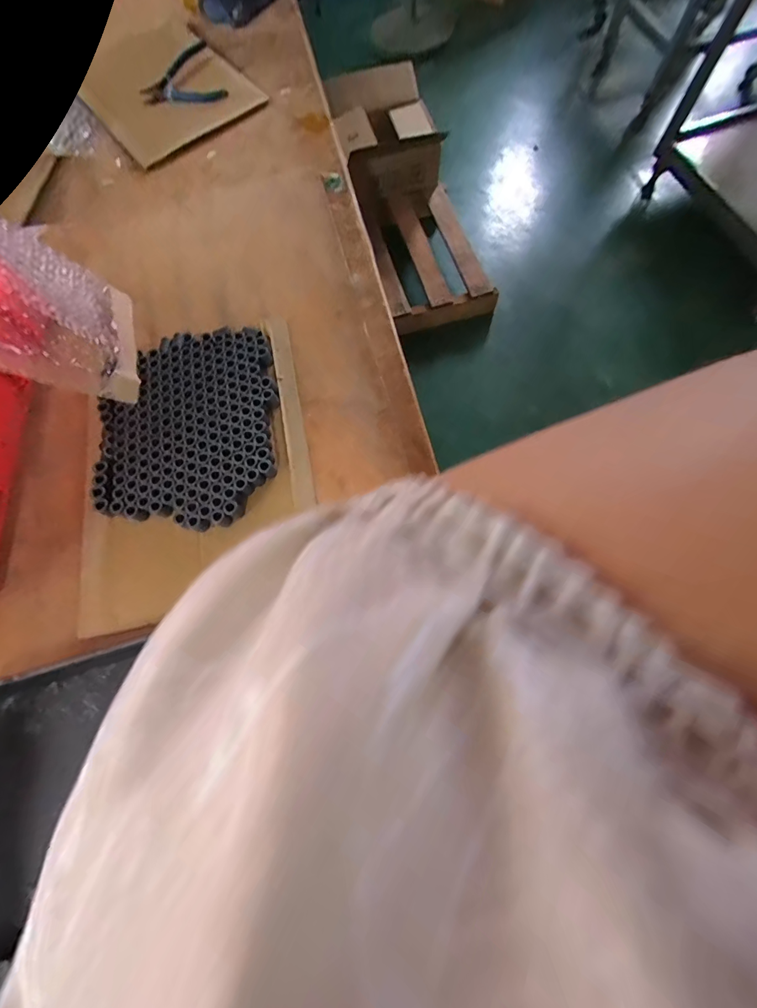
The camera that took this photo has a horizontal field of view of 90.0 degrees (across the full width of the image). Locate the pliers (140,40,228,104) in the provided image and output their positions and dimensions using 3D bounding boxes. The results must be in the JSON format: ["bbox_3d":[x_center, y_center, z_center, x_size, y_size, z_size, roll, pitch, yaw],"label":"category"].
[{"bbox_3d":[-0.346,-0.758,0.668,0.138,0.017,0.153,-12,71,-3],"label":"pliers"}]

